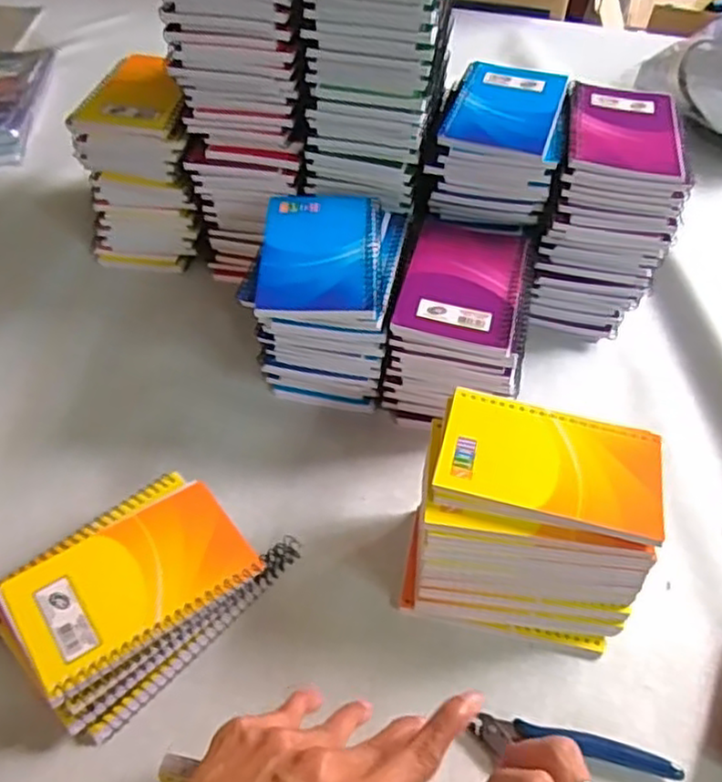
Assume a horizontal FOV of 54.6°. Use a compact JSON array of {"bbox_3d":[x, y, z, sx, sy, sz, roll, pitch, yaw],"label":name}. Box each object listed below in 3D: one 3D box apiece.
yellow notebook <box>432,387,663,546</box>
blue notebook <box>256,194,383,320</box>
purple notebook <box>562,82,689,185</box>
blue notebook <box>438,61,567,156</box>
[{"bbox_3d":[0.113,0.043,0.418,0.129,0.008,0.082,12,48,8],"label":"yellow notebook"},{"bbox_3d":[-0.029,-0.100,0.505,0.083,0.012,0.124,2,48,-1],"label":"blue notebook"},{"bbox_3d":[0.206,-0.205,0.547,0.085,0.012,0.122,10,48,6],"label":"purple notebook"},{"bbox_3d":[0.116,-0.227,0.560,0.080,0.015,0.123,15,49,10],"label":"blue notebook"}]

